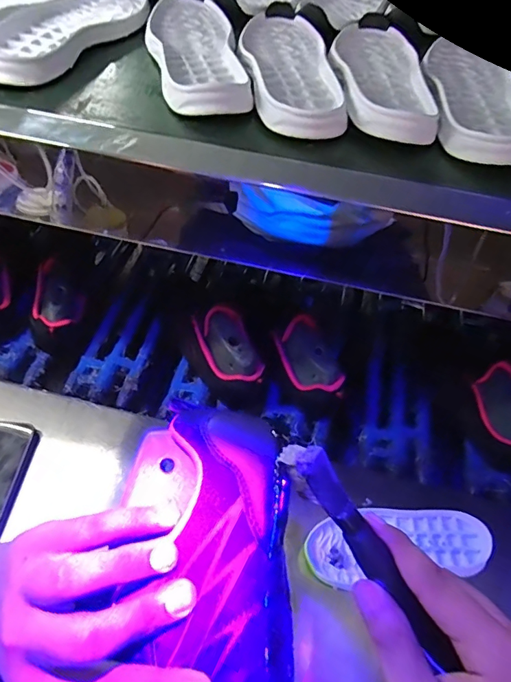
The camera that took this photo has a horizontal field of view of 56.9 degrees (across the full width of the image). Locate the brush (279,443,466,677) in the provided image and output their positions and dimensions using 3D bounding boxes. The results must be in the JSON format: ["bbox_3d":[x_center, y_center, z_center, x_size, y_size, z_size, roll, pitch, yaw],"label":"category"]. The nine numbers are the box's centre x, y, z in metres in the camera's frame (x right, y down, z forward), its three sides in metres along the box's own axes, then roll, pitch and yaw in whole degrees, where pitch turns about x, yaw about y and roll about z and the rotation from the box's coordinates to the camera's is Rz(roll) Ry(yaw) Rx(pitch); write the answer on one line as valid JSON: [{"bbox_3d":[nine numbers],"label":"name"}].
[{"bbox_3d":[0.060,0.111,0.248,0.016,0.020,0.134,-35,90,-19],"label":"brush"}]

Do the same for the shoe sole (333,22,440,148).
[{"bbox_3d":[0.128,-0.278,0.492,0.090,0.025,0.262,5,48,1],"label":"shoe sole"}]

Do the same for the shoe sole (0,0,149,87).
[{"bbox_3d":[-0.201,-0.335,0.506,0.108,0.023,0.267,11,49,5],"label":"shoe sole"}]

